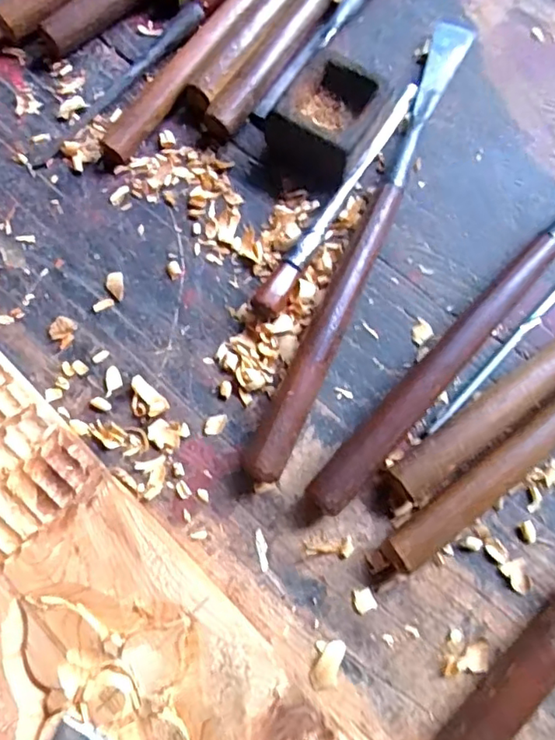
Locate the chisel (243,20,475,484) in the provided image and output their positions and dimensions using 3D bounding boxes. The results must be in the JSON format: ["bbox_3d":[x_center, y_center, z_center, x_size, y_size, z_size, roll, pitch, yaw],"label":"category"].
[{"bbox_3d":[0.043,-0.070,0.277,0.021,0.021,0.260,23,76,6],"label":"chisel"}]

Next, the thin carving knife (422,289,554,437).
[{"bbox_3d":[0.104,-0.008,0.269,0.005,0.004,0.107,43,79,10],"label":"thin carving knife"}]

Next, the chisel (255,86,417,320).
[{"bbox_3d":[0.032,-0.088,0.283,0.011,0.014,0.150,30,77,8],"label":"chisel"}]

